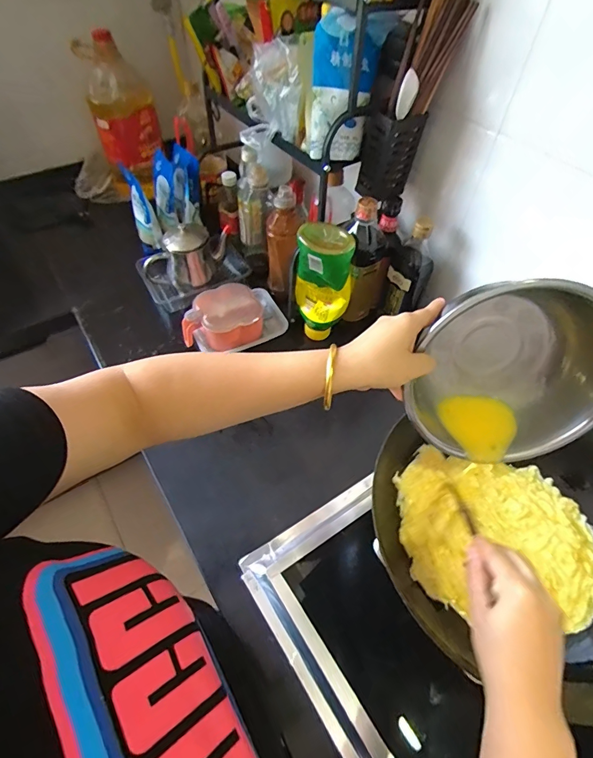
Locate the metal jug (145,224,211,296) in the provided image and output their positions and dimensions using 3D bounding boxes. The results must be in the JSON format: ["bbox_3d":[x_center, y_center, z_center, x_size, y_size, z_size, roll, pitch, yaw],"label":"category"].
[{"bbox_3d":[-0.243,-0.241,0.823,0.139,0.112,0.085,-16,55,-14],"label":"metal jug"}]

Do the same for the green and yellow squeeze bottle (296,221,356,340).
[{"bbox_3d":[0.050,-0.168,0.720,0.103,0.227,0.062,28,60,18],"label":"green and yellow squeeze bottle"}]

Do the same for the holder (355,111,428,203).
[{"bbox_3d":[0.143,-0.354,0.626,0.078,0.117,0.055,-25,58,-19],"label":"holder"}]

